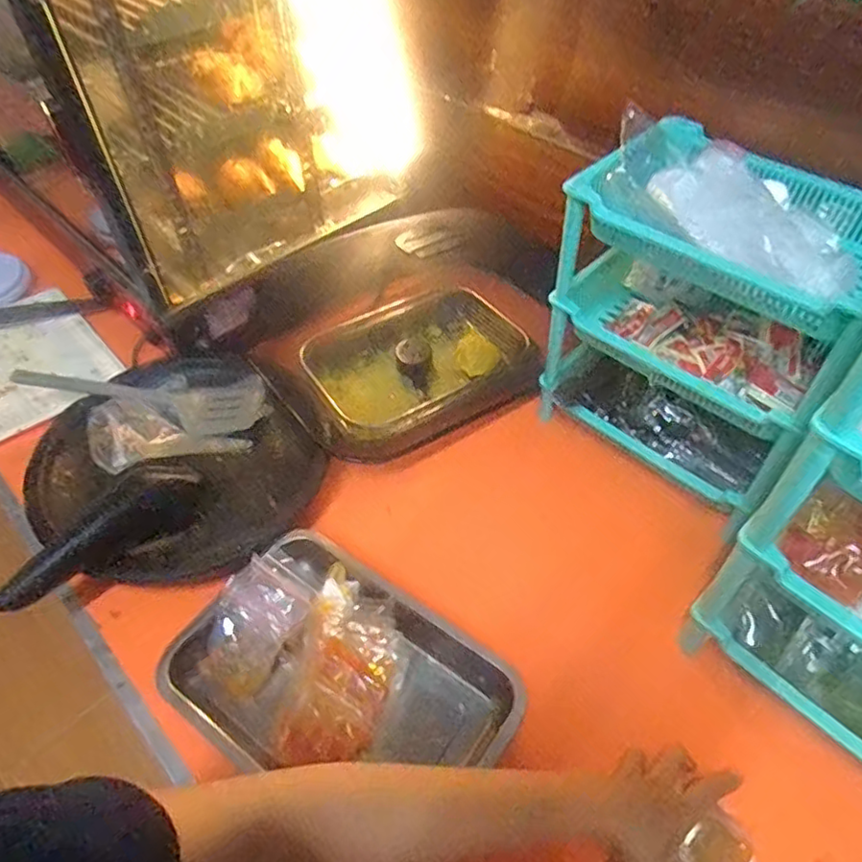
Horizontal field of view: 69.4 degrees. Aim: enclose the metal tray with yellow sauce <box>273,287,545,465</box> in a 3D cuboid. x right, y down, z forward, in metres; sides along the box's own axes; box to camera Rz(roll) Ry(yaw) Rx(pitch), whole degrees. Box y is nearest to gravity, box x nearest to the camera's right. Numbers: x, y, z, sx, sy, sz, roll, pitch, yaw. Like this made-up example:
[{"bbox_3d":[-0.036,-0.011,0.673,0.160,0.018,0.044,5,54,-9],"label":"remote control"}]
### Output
[{"bbox_3d":[-0.030,-0.077,0.887,0.333,0.069,0.254,-23,53,-17],"label":"metal tray with yellow sauce"}]

